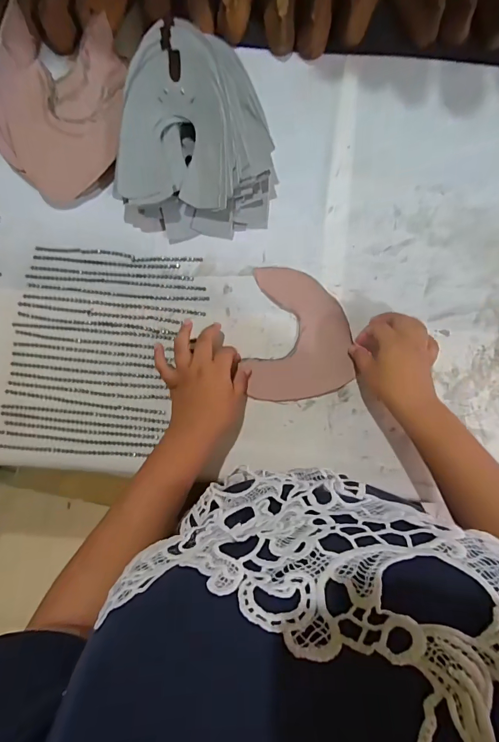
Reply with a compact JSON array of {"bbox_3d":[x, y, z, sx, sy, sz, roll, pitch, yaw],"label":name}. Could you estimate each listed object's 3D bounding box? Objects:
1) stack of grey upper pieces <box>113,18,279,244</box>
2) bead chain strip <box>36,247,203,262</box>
[{"bbox_3d":[-0.062,-0.280,0.455,0.189,0.083,0.211,6,84,2],"label":"stack of grey upper pieces"},{"bbox_3d":[-0.169,-0.149,0.485,0.217,0.004,0.011,5,85,2],"label":"bead chain strip"}]

